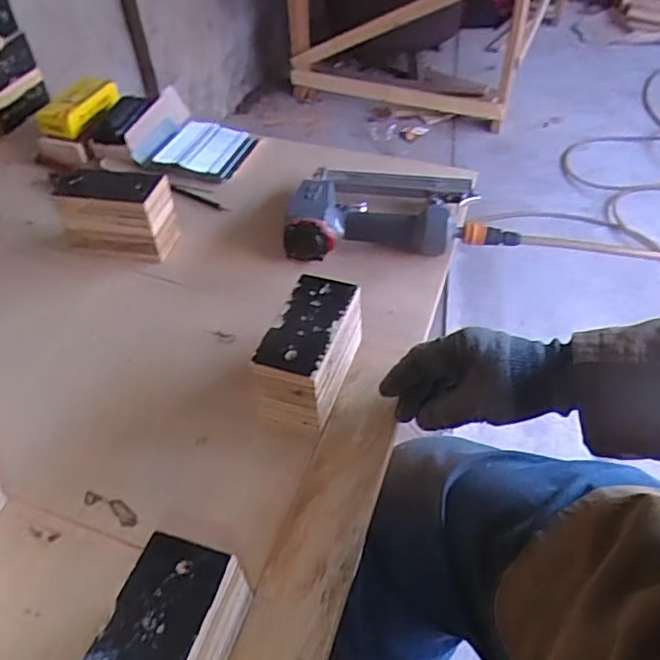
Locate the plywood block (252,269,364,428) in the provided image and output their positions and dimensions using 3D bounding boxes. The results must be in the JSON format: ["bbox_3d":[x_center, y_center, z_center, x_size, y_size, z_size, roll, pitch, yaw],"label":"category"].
[{"bbox_3d":[-0.017,0.025,0.540,0.067,0.084,0.125,12,49,14],"label":"plywood block"}]

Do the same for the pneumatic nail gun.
[{"bbox_3d":[0.062,-0.147,0.709,0.222,0.055,0.129,-2,47,1],"label":"pneumatic nail gun"}]

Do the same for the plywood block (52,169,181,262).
[{"bbox_3d":[-0.249,-0.134,0.694,0.127,0.089,0.061,6,48,8],"label":"plywood block"}]

